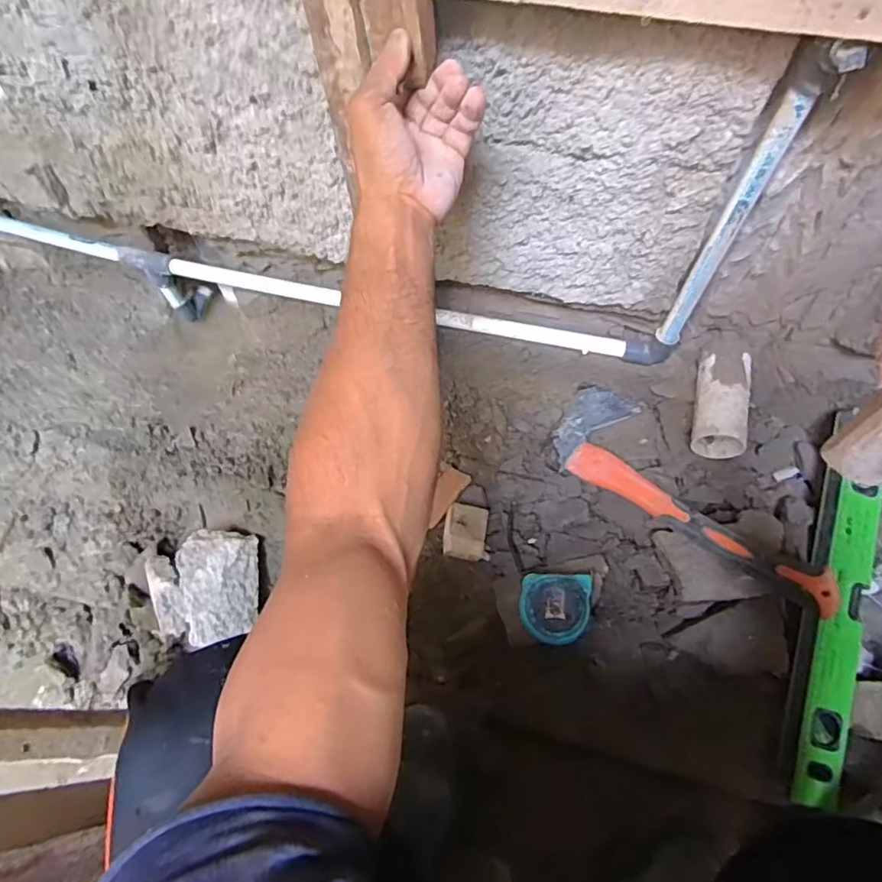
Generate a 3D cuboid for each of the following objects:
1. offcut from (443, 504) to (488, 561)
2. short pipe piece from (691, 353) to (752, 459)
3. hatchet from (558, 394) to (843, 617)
[{"bbox_3d":[0.032,0.120,0.726,0.053,0.044,0.065,5,63,5],"label":"offcut"},{"bbox_3d":[0.352,-0.047,0.706,0.063,0.058,0.124,13,64,9],"label":"short pipe piece"},{"bbox_3d":[0.309,0.051,0.696,0.378,0.029,0.133,32,77,33],"label":"hatchet"}]

